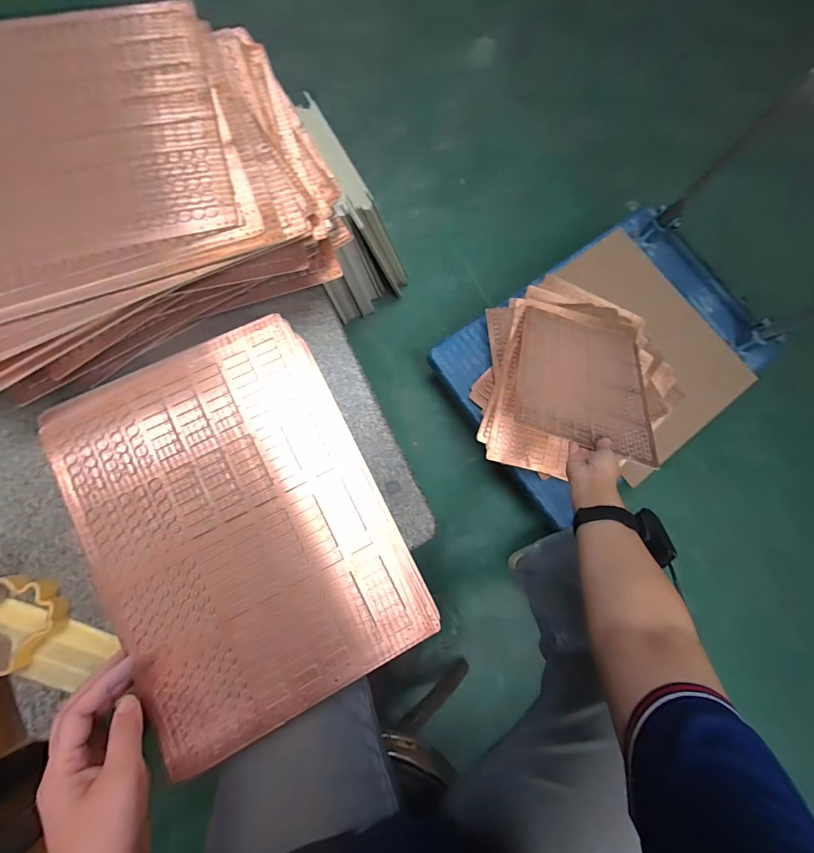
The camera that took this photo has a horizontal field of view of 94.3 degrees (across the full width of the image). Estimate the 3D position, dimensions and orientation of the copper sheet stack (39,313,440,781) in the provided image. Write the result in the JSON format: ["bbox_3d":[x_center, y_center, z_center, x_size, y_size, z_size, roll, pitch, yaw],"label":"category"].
[{"bbox_3d":[-0.156,0.088,0.361,0.254,0.024,0.344,-27,83,-9],"label":"copper sheet stack"}]

